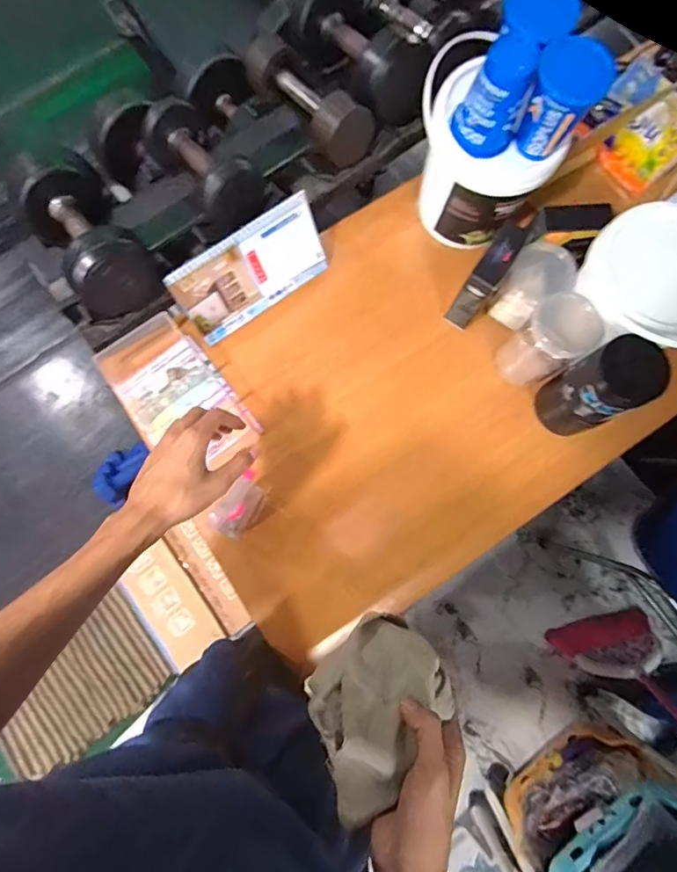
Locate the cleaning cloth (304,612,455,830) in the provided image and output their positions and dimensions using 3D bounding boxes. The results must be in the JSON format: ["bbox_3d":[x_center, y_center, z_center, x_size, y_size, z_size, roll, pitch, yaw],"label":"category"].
[{"bbox_3d":[0.027,0.241,0.435,0.103,0.085,0.148,41,83,8],"label":"cleaning cloth"}]

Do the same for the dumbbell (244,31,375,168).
[{"bbox_3d":[-0.054,-0.573,0.849,0.102,0.108,0.247,-38,82,-7],"label":"dumbbell"}]

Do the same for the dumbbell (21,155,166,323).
[{"bbox_3d":[-0.379,-0.308,0.763,0.125,0.134,0.230,-31,82,-6],"label":"dumbbell"}]

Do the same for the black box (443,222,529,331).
[{"bbox_3d":[0.231,-0.247,0.793,0.044,0.149,0.112,36,81,5],"label":"black box"}]

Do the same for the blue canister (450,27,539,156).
[{"bbox_3d":[0.201,-0.440,0.653,0.083,0.125,0.069,21,80,3],"label":"blue canister"}]

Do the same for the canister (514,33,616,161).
[{"bbox_3d":[0.285,-0.426,0.645,0.083,0.116,0.077,0,80,-1],"label":"canister"}]

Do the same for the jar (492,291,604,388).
[{"bbox_3d":[0.323,-0.143,0.777,0.096,0.154,0.092,0,80,-1],"label":"jar"}]

